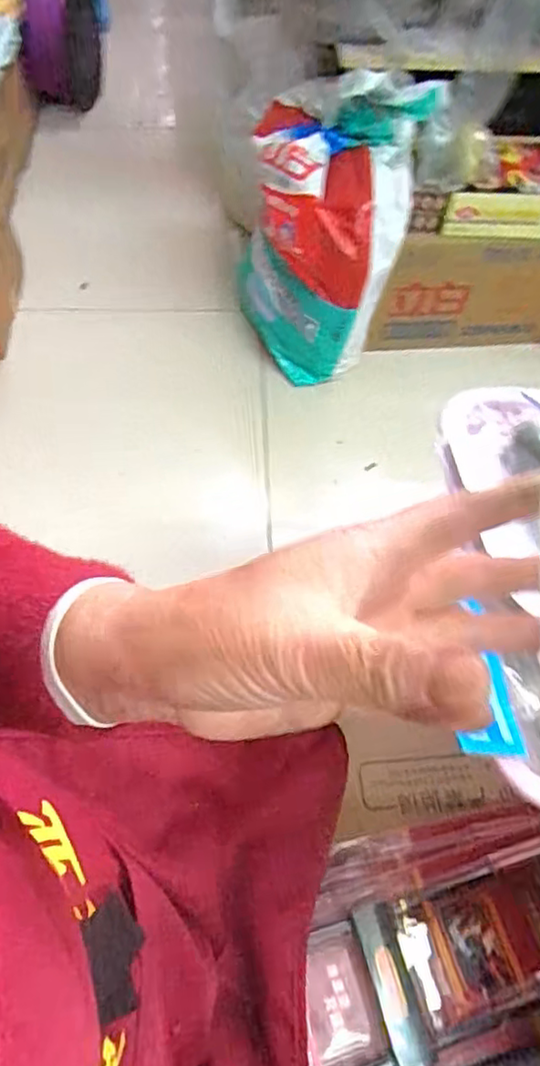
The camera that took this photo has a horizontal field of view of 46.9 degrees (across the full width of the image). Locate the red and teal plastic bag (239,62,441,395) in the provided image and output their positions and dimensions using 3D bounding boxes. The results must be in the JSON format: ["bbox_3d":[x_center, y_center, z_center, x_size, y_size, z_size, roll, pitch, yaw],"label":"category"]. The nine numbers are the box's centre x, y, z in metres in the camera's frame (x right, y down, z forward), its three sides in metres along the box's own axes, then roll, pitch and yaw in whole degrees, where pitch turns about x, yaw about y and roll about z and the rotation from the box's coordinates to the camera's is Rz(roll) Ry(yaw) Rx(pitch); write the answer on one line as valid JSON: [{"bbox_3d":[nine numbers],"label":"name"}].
[{"bbox_3d":[0.087,-0.551,1.157,0.309,0.420,0.303,14,58,6],"label":"red and teal plastic bag"}]

